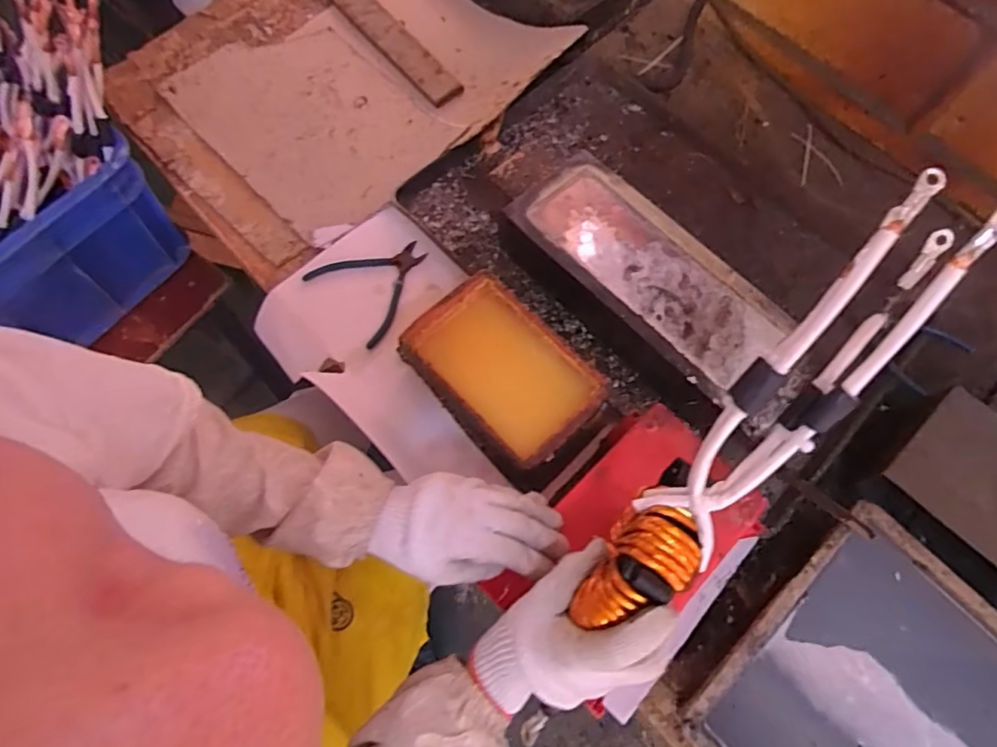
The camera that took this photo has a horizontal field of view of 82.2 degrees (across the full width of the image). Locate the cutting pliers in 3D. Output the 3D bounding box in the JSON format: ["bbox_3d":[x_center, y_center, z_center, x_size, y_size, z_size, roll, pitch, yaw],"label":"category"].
[{"bbox_3d":[-0.147,-0.114,0.698,0.126,0.008,0.130,43,73,13],"label":"cutting pliers"}]

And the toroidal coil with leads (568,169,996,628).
[{"bbox_3d":[0.156,0.038,0.343,0.054,0.050,0.324,39,107,12],"label":"toroidal coil with leads"}]

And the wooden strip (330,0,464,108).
[{"bbox_3d":[-0.161,-0.506,0.866,0.054,0.012,0.292,-37,75,-15],"label":"wooden strip"}]

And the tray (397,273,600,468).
[{"bbox_3d":[0.003,-0.001,0.631,0.138,0.064,0.208,-40,75,-18],"label":"tray"}]

